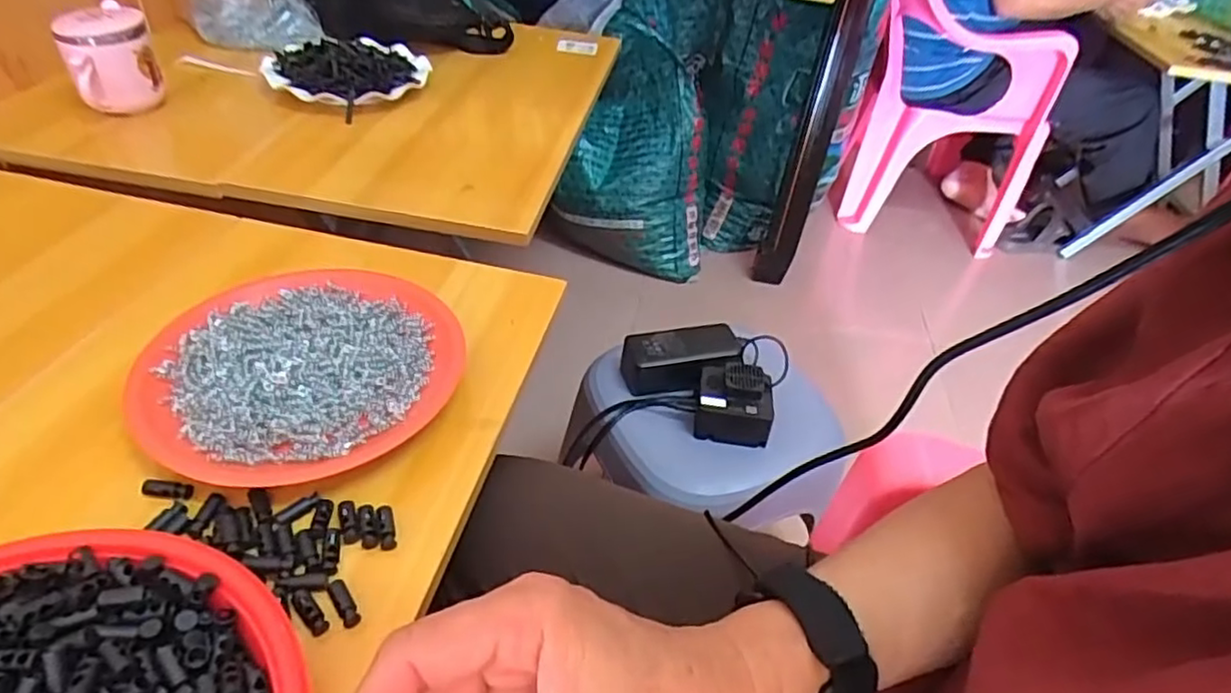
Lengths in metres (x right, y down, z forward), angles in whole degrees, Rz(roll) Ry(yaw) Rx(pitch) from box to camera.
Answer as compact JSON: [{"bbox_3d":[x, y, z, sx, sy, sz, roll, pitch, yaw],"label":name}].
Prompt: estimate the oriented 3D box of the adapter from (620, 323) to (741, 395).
[{"bbox_3d":[0.073,0.013,0.756,0.140,0.041,0.065,-7,44,-15],"label":"adapter"}]

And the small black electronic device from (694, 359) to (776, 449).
[{"bbox_3d":[0.126,0.057,0.714,0.078,0.050,0.078,9,42,2],"label":"small black electronic device"}]

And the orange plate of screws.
[{"bbox_3d":[-0.202,0.014,0.440,0.168,0.026,0.191,33,48,26],"label":"orange plate of screws"}]

